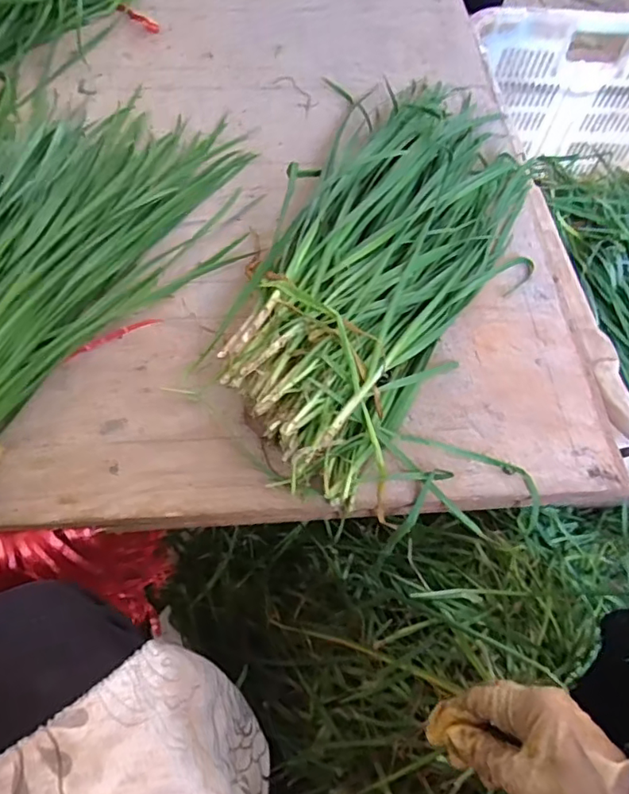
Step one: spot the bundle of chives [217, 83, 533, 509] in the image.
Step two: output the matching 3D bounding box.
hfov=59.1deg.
[{"bbox_3d":[0.074,-0.140,0.476,0.197,0.057,0.466,25,65,9],"label":"bundle of chives"}]

